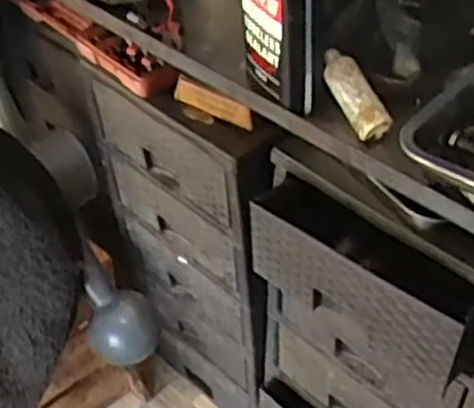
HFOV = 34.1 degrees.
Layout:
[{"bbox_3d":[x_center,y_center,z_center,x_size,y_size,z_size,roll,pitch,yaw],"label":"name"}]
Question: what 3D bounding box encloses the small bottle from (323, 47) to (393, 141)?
[{"bbox_3d":[0.131,-0.128,0.867,0.032,0.040,0.115,-23,70,-17],"label":"small bottle"}]

